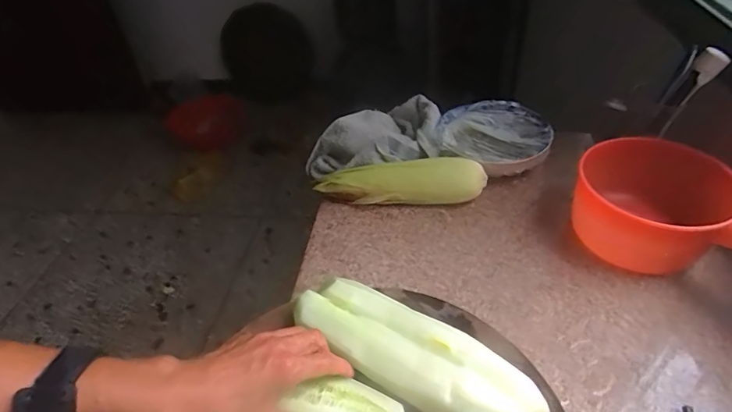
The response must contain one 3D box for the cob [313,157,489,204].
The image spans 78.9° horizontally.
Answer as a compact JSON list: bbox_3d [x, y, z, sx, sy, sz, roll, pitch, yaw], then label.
[{"bbox_3d":[0.051,-0.031,0.663,0.239,0.059,0.048,0,42,6],"label":"cob"}]

